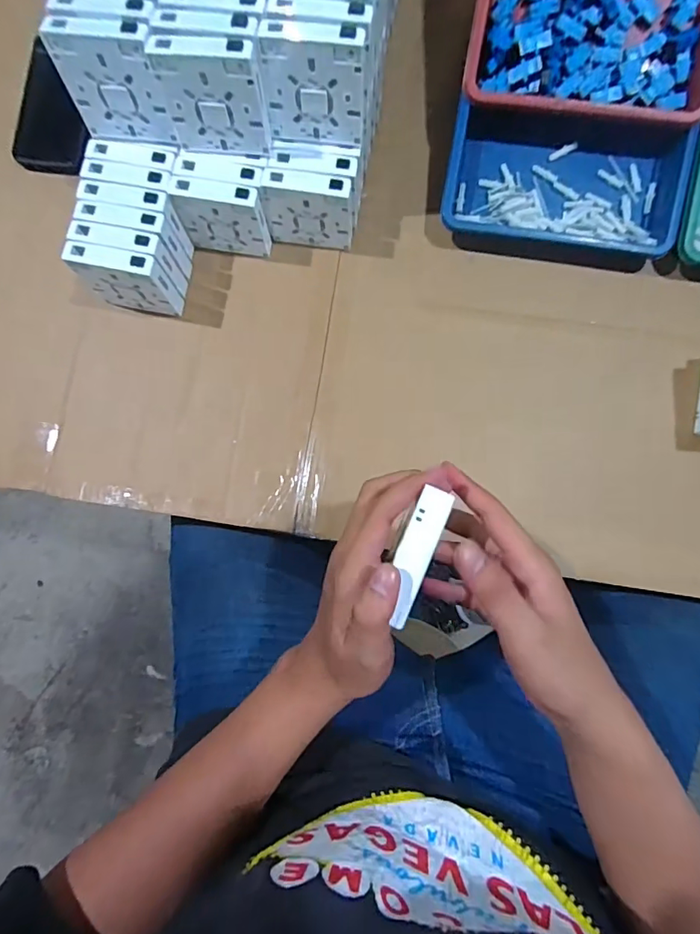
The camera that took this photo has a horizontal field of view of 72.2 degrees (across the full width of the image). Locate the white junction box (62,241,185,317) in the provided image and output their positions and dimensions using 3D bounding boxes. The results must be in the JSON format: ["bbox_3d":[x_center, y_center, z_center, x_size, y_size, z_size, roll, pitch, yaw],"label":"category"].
[{"bbox_3d":[-0.227,-0.190,0.488,0.088,0.087,0.023,10,83,3],"label":"white junction box"}]

